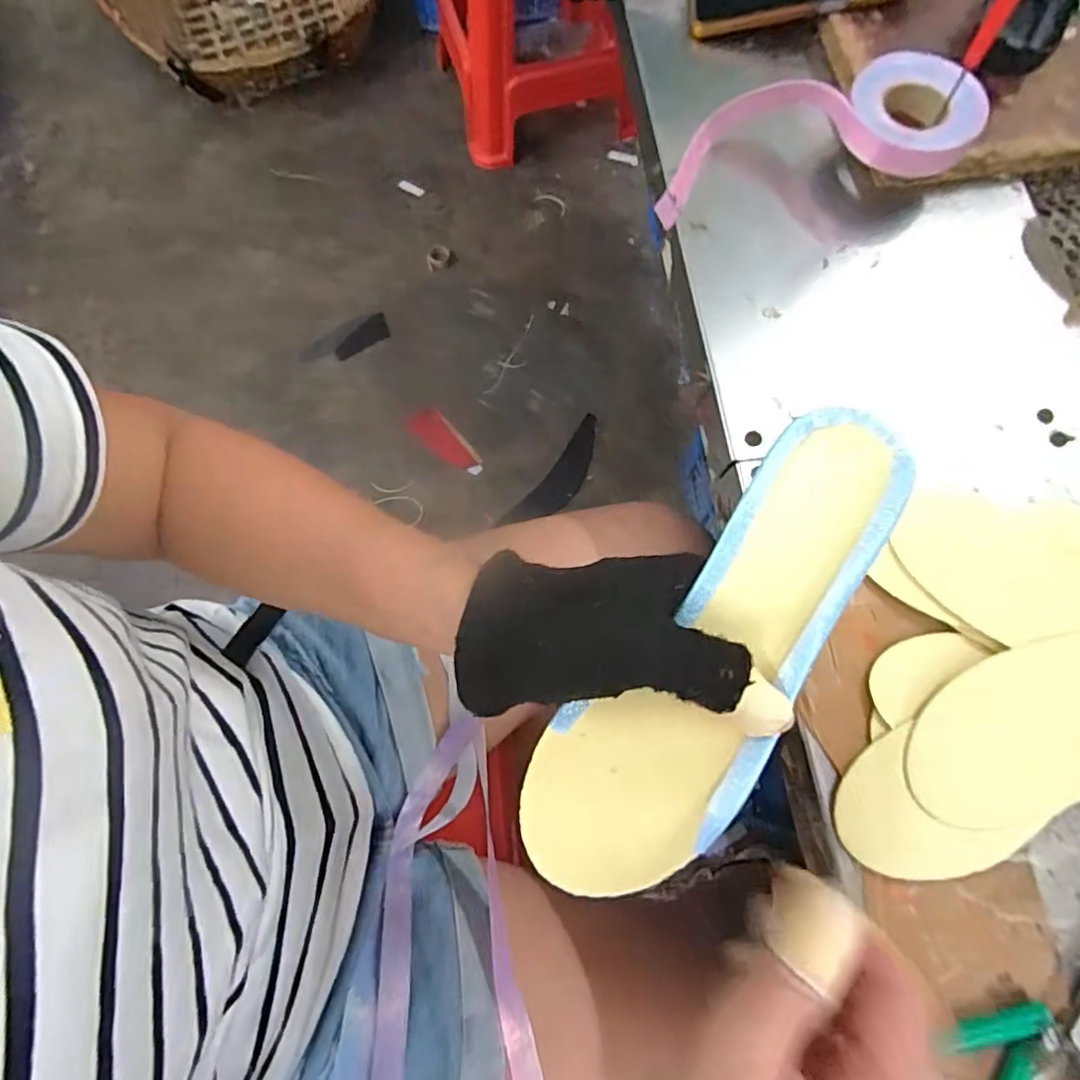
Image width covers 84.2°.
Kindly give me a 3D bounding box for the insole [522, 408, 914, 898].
[{"bbox_3d":[0.060,0.045,0.211,0.063,0.012,0.192,36,97,29],"label":"insole"}]

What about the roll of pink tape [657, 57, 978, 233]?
[{"bbox_3d":[0.174,-0.263,0.383,0.192,0.031,0.081,-4,74,12],"label":"roll of pink tape"}]

